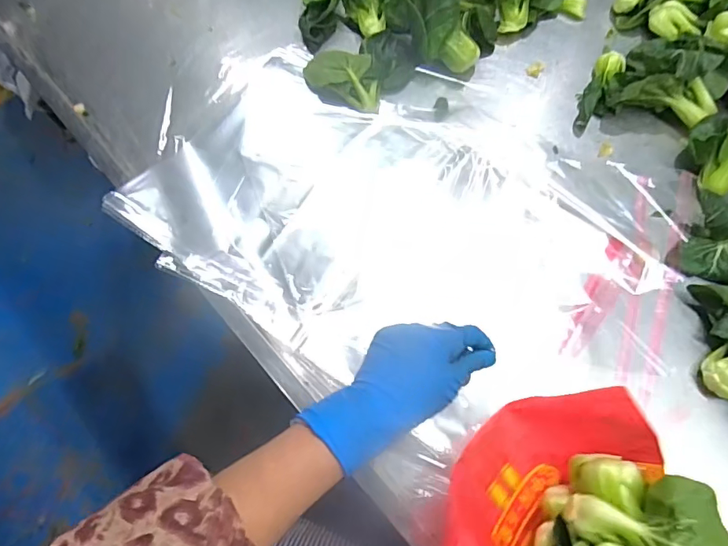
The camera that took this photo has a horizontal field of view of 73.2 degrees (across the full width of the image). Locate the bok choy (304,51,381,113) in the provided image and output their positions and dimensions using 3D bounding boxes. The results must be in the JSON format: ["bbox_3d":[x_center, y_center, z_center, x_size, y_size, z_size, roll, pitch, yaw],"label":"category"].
[{"bbox_3d":[-0.026,-0.234,0.592,0.104,0.027,0.065,23,73,9],"label":"bok choy"}]

